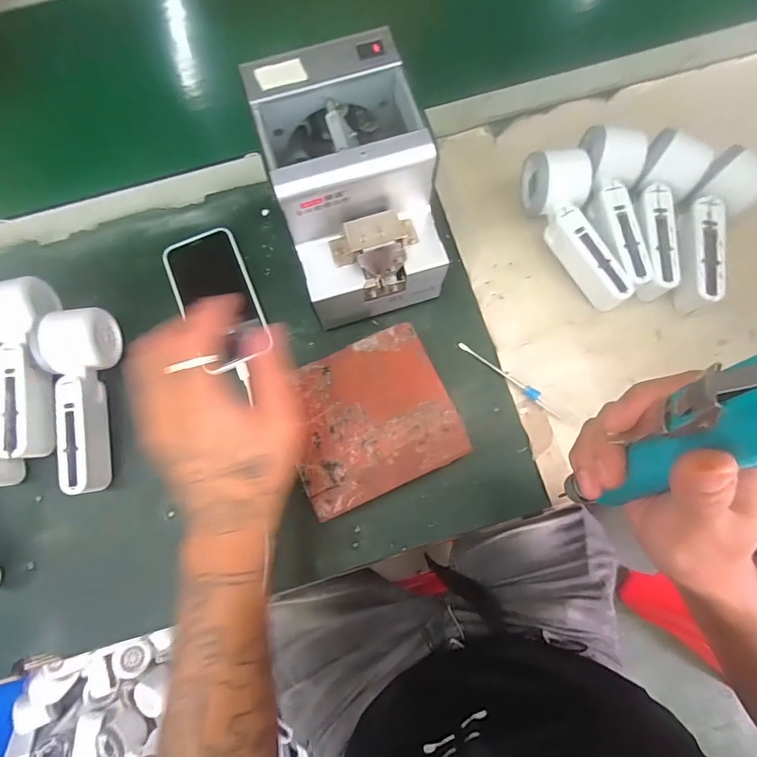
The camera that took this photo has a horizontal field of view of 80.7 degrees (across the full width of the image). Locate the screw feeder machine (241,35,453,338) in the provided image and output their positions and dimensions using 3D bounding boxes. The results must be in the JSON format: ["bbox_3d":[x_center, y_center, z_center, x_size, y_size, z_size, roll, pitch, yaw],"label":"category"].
[{"bbox_3d":[-0.021,-0.157,0.394,0.118,0.151,0.168,-16,77,-2],"label":"screw feeder machine"}]

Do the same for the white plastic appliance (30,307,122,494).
[{"bbox_3d":[-0.267,0.018,0.403,0.052,0.051,0.162,-12,76,-1],"label":"white plastic appliance"}]

